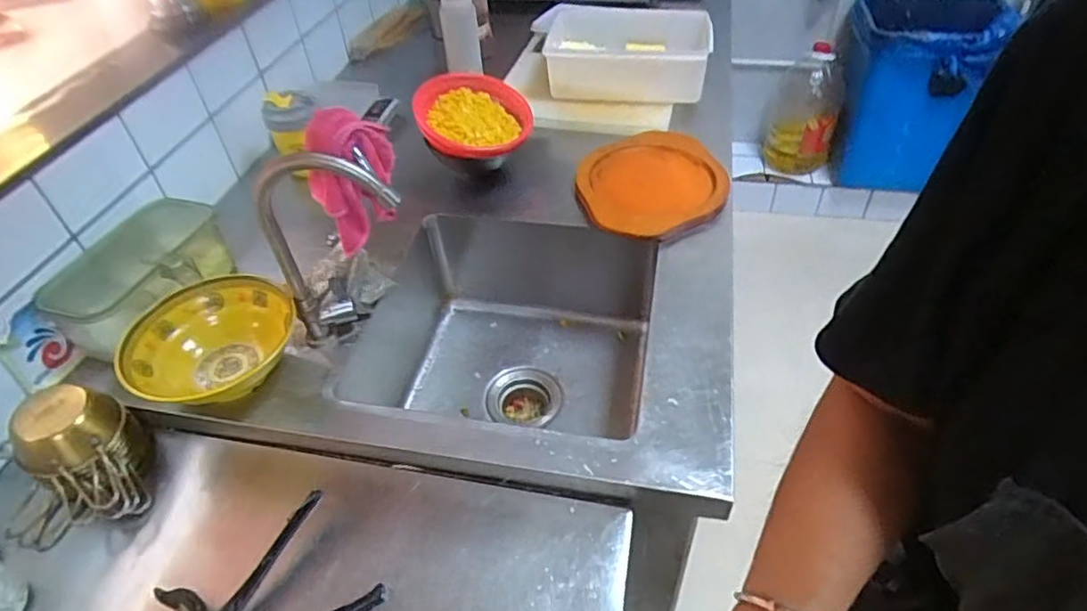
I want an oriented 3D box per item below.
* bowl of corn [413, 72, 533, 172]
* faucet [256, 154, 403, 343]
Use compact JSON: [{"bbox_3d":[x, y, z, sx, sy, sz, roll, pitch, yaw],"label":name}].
[{"bbox_3d":[-0.109,-0.297,0.999,0.173,0.060,0.184,-12,45,-8],"label":"bowl of corn"},{"bbox_3d":[-0.219,-0.053,0.700,0.156,0.247,0.042,4,45,8],"label":"faucet"}]

